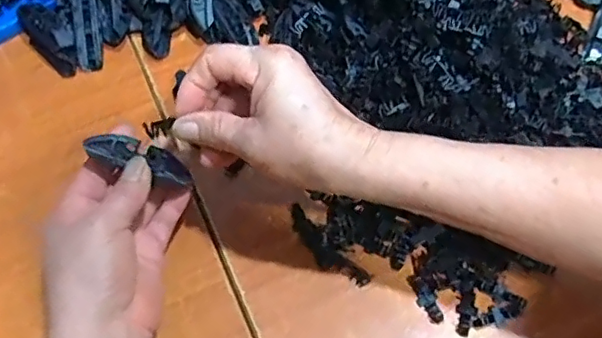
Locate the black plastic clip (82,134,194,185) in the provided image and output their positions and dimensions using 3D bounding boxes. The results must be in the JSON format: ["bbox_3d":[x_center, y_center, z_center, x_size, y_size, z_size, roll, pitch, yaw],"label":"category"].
[{"bbox_3d":[-0.107,-0.008,0.389,0.072,0.010,0.022,21,60,-15],"label":"black plastic clip"}]

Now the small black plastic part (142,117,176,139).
[{"bbox_3d":[-0.089,-0.026,0.370,0.023,0.011,0.008,-16,58,22],"label":"small black plastic part"}]

